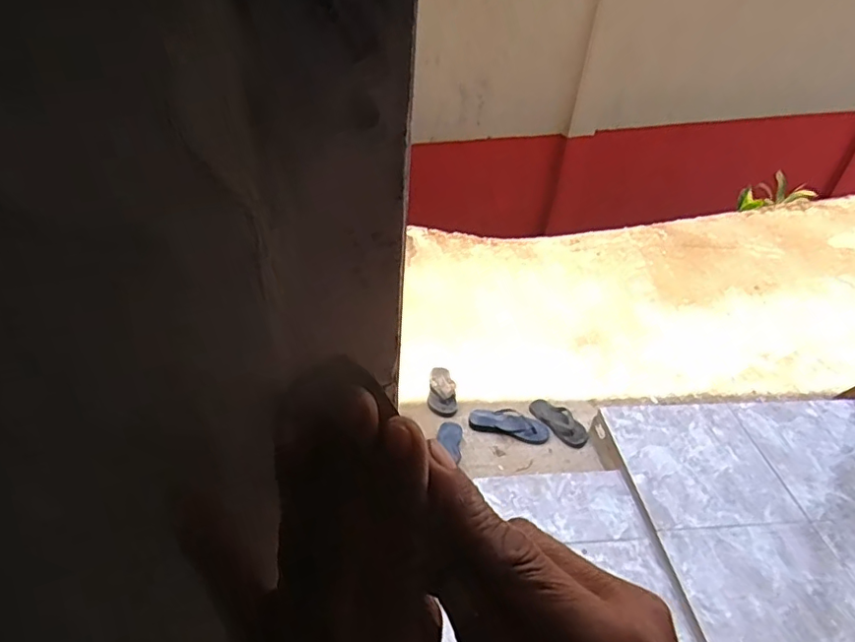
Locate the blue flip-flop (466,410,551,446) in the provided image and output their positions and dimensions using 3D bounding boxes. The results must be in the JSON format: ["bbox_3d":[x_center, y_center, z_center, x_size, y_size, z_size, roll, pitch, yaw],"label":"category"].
[{"bbox_3d":[0.238,0.304,1.673,0.236,0.053,0.094,10,33,9],"label":"blue flip-flop"}]

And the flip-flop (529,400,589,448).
[{"bbox_3d":[0.395,0.304,1.700,0.100,0.038,0.203,-24,47,-32],"label":"flip-flop"}]

